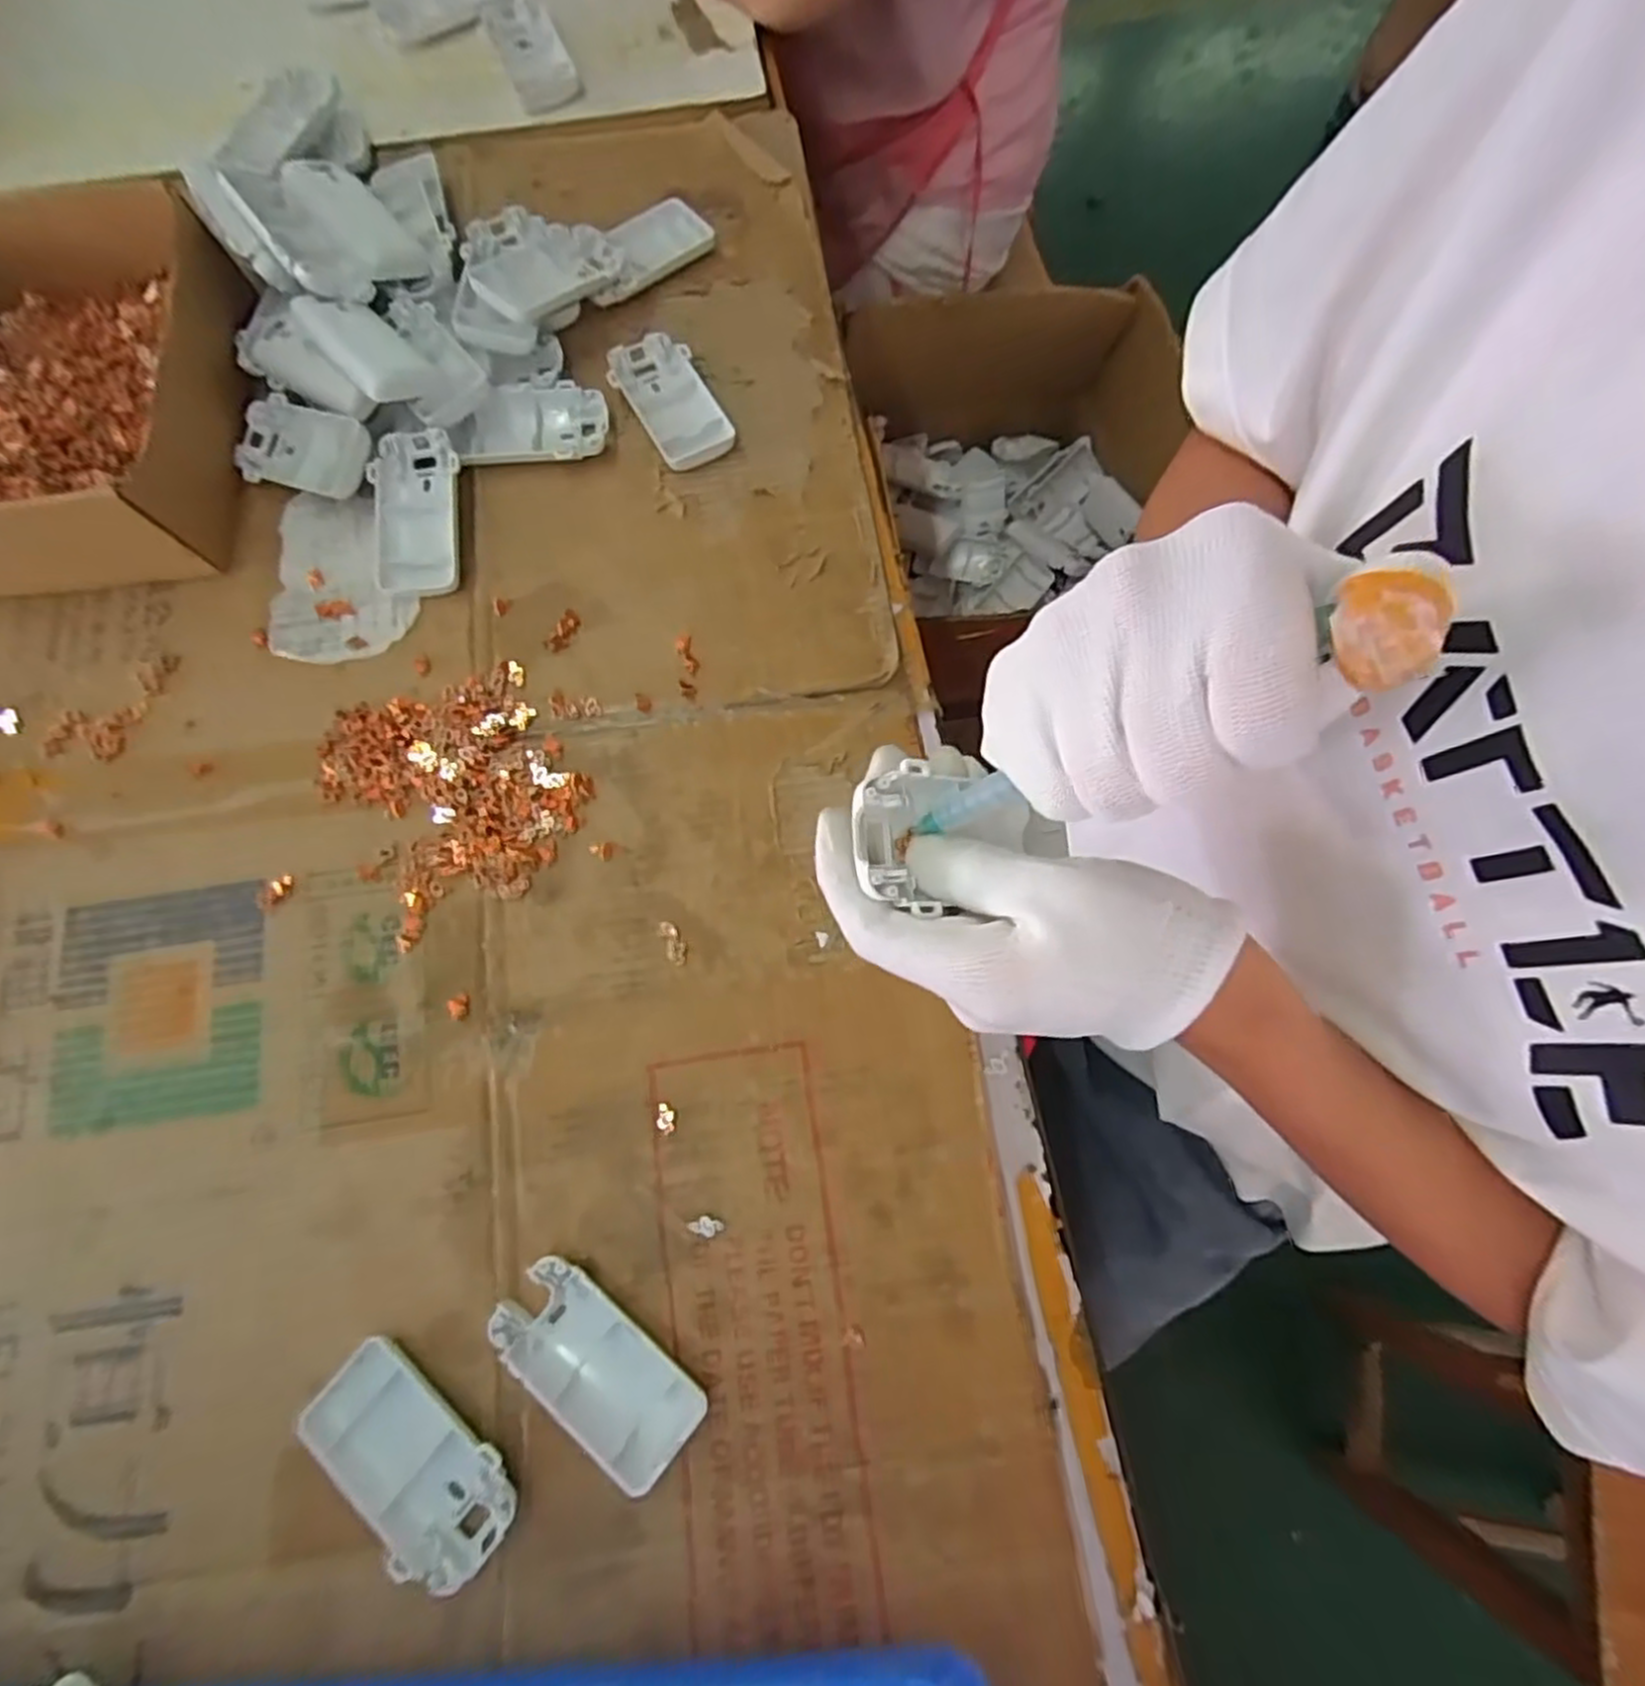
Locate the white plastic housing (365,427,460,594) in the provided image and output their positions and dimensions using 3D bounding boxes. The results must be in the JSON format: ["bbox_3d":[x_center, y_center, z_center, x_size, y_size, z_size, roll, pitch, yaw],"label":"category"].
[{"bbox_3d":[-0.233,-0.190,0.445,0.049,0.024,0.094,-8,76,-2],"label":"white plastic housing"}]

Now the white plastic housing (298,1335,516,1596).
[{"bbox_3d":[-0.175,0.263,0.328,0.098,0.019,0.050,34,79,8],"label":"white plastic housing"}]

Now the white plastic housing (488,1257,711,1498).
[{"bbox_3d":[-0.099,0.229,0.338,0.096,0.014,0.045,39,79,9],"label":"white plastic housing"}]

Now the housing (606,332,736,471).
[{"bbox_3d":[-0.095,-0.274,0.474,0.051,0.014,0.099,-26,77,-6],"label":"housing"}]

